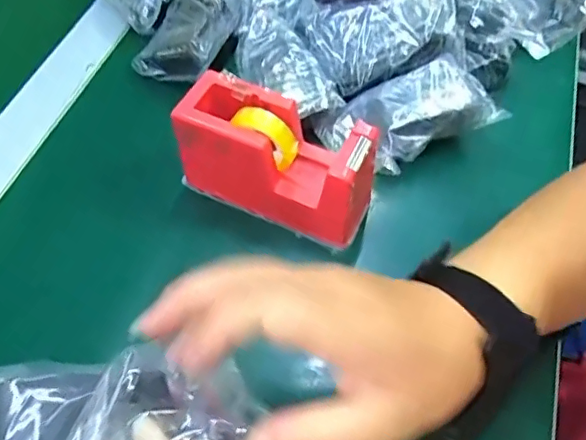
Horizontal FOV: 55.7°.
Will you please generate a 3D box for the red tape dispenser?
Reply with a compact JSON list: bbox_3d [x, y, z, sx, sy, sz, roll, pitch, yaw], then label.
[{"bbox_3d":[-0.008,-0.042,0.373,0.133,0.079,0.049,20,59,18],"label":"red tape dispenser"}]

